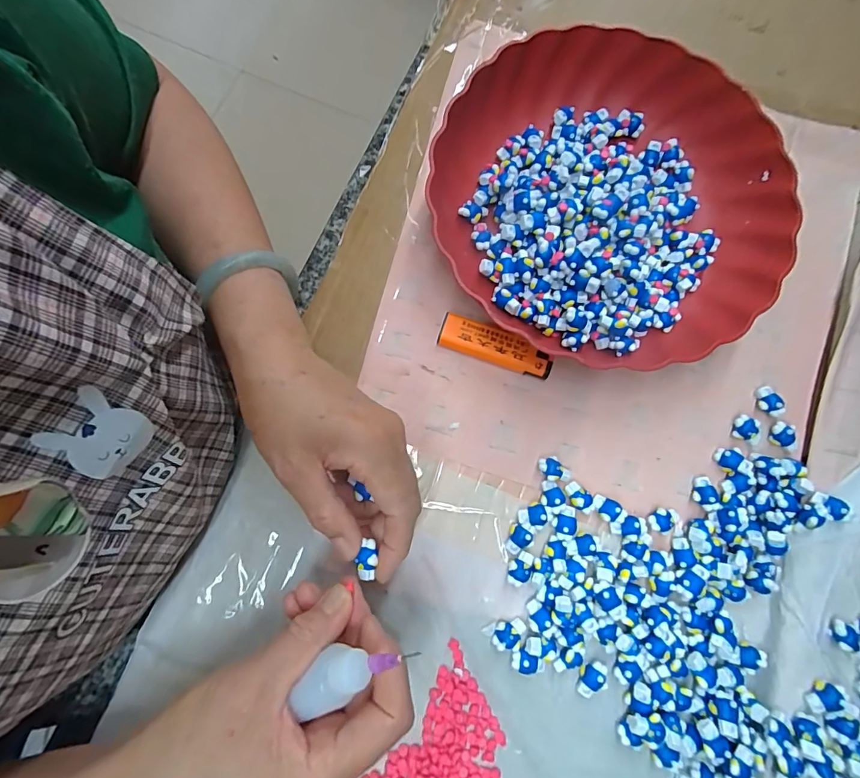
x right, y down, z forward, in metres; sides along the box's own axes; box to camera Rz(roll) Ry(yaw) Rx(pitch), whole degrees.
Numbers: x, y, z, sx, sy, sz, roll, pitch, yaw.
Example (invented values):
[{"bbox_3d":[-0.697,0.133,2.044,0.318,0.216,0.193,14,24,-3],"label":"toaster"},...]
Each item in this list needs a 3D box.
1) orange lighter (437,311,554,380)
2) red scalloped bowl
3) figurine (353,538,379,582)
[{"bbox_3d":[0.046,-0.030,0.310,0.080,0.013,0.023,19,80,3],"label":"orange lighter"},{"bbox_3d":[0.129,-0.136,0.317,0.233,0.042,0.232,0,79,0],"label":"red scalloped bowl"},{"bbox_3d":[-0.035,0.093,0.240,0.011,0.006,0.022,7,92,1],"label":"figurine"}]

